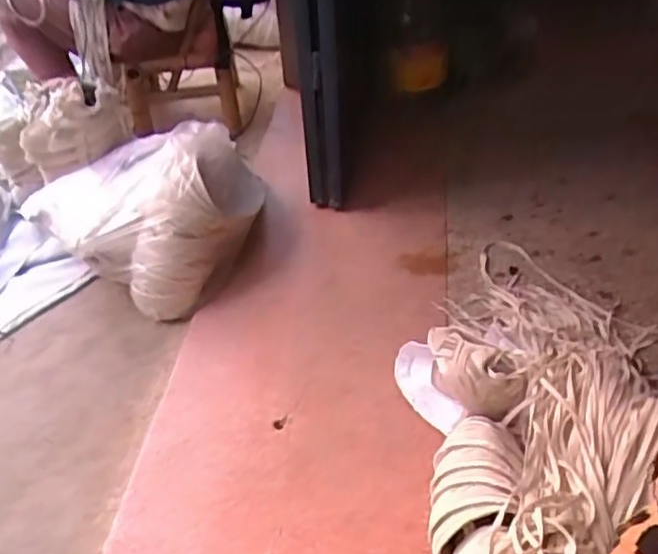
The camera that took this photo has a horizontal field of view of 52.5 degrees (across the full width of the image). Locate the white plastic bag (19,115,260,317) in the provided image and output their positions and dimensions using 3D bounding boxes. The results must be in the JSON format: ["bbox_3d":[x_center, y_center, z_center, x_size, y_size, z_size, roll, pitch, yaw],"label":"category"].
[{"bbox_3d":[-0.403,-0.147,1.429,0.444,0.253,0.360,10,43,16],"label":"white plastic bag"}]

